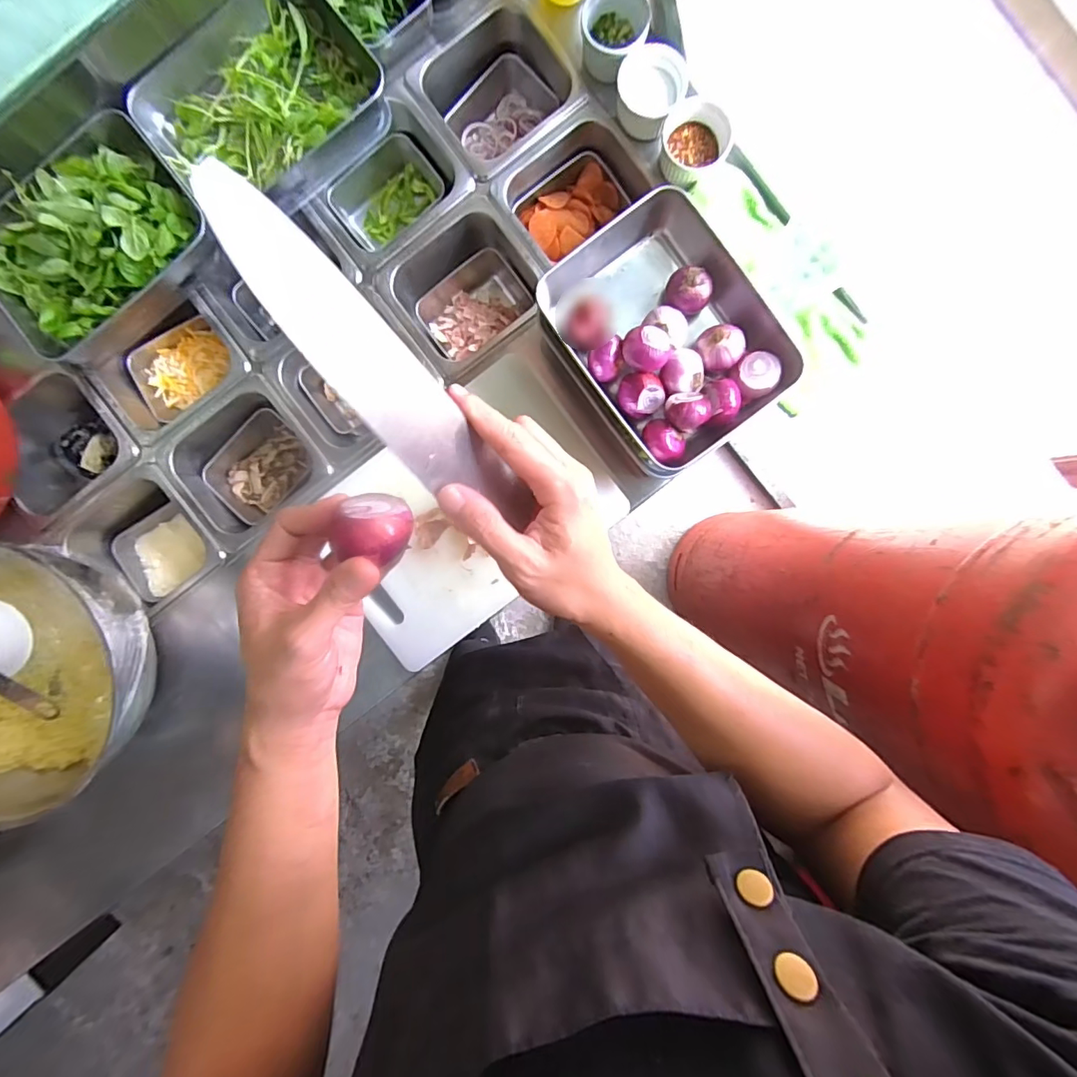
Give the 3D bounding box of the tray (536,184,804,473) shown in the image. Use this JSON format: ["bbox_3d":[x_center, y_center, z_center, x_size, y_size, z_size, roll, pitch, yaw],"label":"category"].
[{"bbox_3d":[0.136,-0.218,0.540,0.201,0.066,0.247,-35,92,2],"label":"tray"}]

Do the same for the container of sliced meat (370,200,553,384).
[{"bbox_3d":[-0.089,-0.307,0.655,0.177,0.096,0.166,-37,92,2],"label":"container of sliced meat"}]

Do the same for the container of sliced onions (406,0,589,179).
[{"bbox_3d":[-0.049,-0.546,0.645,0.174,0.088,0.162,-36,92,2],"label":"container of sliced onions"}]

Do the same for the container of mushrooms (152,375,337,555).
[{"bbox_3d":[-0.386,-0.098,0.674,0.168,0.107,0.157,-36,92,2],"label":"container of mushrooms"}]

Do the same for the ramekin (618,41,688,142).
[{"bbox_3d":[0.128,-0.511,0.573,0.072,0.045,0.074,0,93,1],"label":"ramekin"}]

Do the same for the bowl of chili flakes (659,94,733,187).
[{"bbox_3d":[0.181,-0.462,0.582,0.076,0.040,0.079,0,93,1],"label":"bowl of chili flakes"}]

